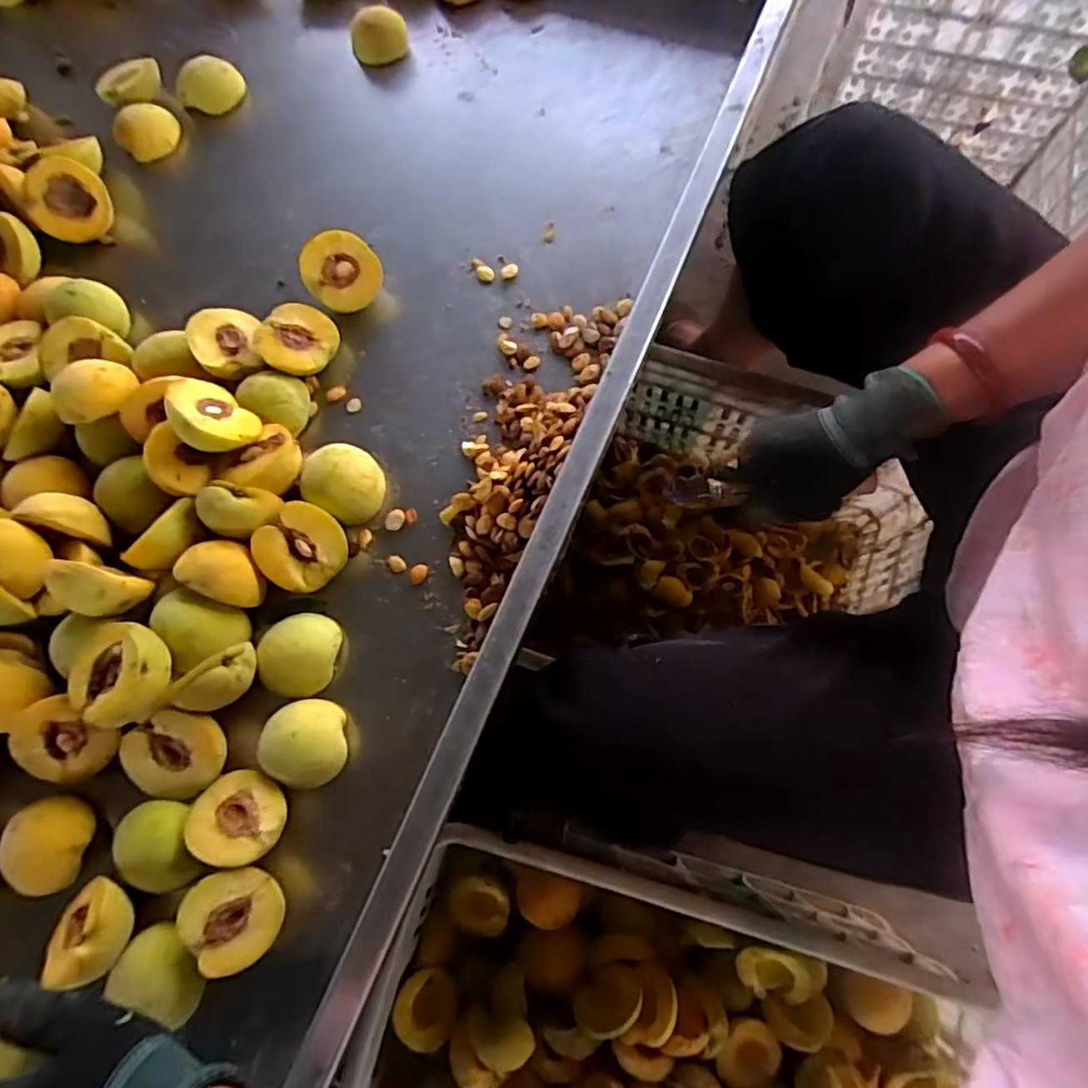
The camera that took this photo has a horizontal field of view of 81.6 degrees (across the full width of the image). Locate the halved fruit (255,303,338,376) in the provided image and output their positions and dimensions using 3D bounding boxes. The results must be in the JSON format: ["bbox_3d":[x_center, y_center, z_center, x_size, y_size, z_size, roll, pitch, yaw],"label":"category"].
[{"bbox_3d":[-0.199,-0.162,0.508,0.058,0.029,0.058,21,77,-15],"label":"halved fruit"}]

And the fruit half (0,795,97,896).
[{"bbox_3d":[-0.329,0.199,0.415,0.055,0.023,0.057,-1,73,4],"label":"fruit half"}]

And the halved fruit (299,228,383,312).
[{"bbox_3d":[-0.168,-0.224,0.523,0.060,0.029,0.061,-28,110,-13],"label":"halved fruit"}]

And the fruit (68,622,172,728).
[{"bbox_3d":[-0.272,0.086,0.409,0.063,0.040,0.060,-1,73,4],"label":"fruit"}]

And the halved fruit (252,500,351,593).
[{"bbox_3d":[-0.175,0.002,0.458,0.060,0.030,0.056,-44,103,-3],"label":"halved fruit"}]

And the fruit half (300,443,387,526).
[{"bbox_3d":[-0.149,-0.046,0.475,0.056,0.030,0.053,0,75,1],"label":"fruit half"}]

